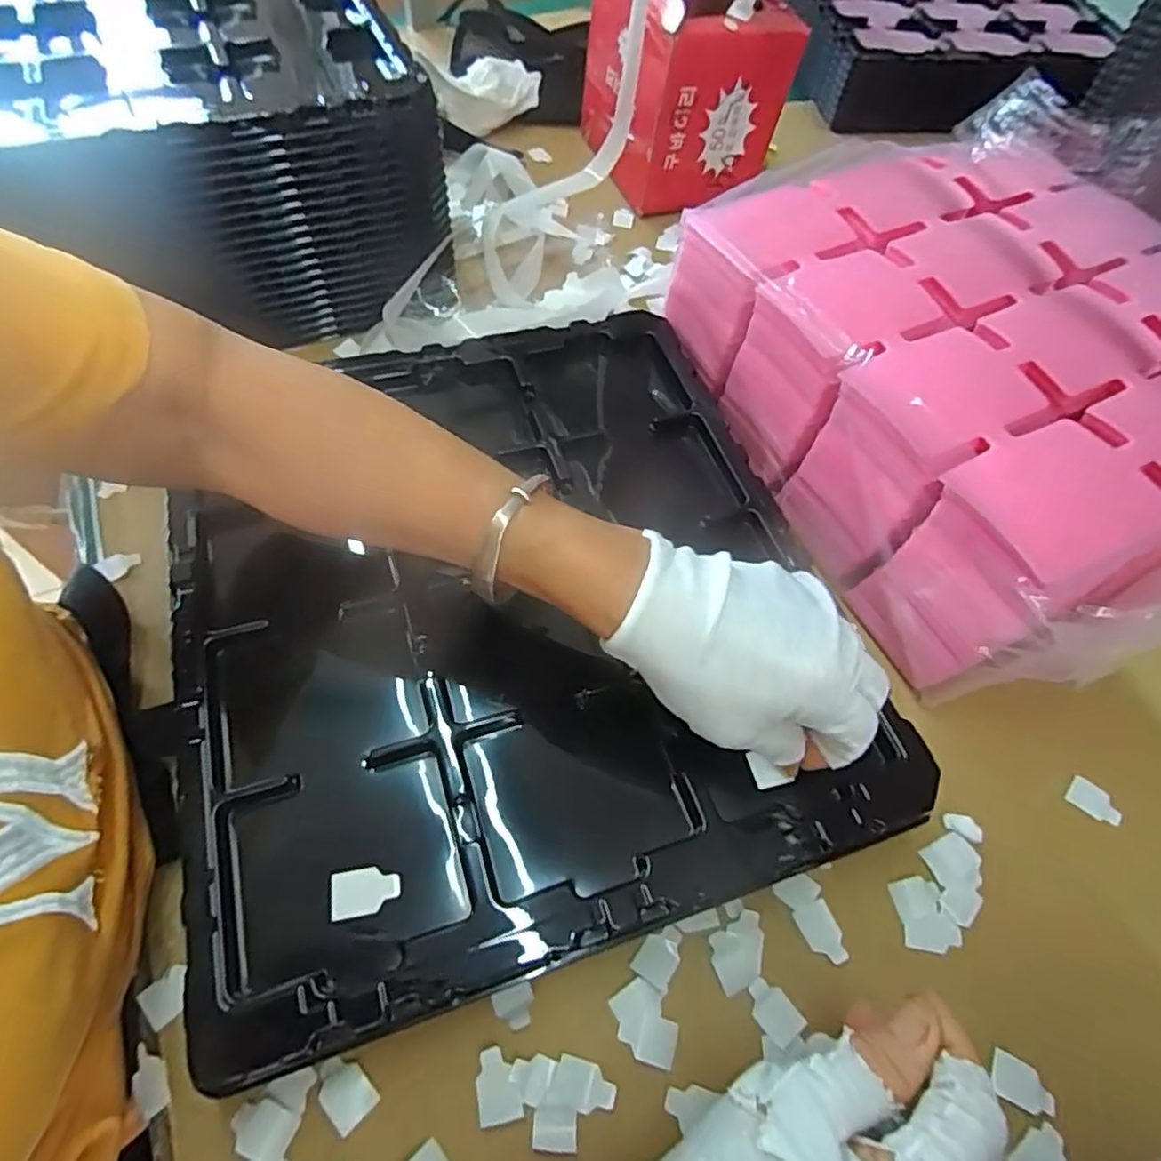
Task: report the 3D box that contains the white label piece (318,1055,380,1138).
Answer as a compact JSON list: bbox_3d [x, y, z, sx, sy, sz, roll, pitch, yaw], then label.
[{"bbox_3d":[-0.098,0.210,0.275,0.027,0.004,0.017,33,59,25],"label":"white label piece"}]

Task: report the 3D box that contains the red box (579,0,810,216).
[{"bbox_3d":[0.093,-0.457,0.619,0.121,0.153,0.161,-22,63,-16],"label":"red box"}]

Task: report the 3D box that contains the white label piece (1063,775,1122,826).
[{"bbox_3d":[0.276,0.119,0.359,0.028,0.004,0.016,34,73,13],"label":"white label piece"}]

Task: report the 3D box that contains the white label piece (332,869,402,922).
[{"bbox_3d":[-0.090,0.131,0.281,0.028,0.004,0.018,-7,60,-8],"label":"white label piece"}]

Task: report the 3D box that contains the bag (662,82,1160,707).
[{"bbox_3d":[0.257,-0.130,0.425,0.295,0.124,0.355,-16,60,-13],"label":"bag"}]

